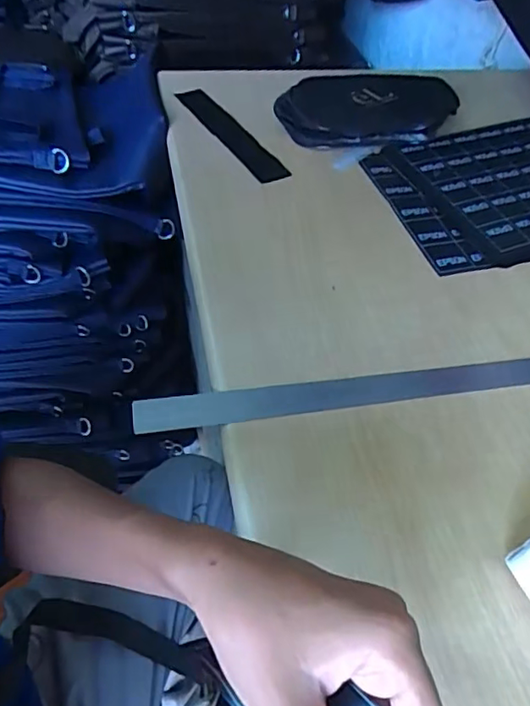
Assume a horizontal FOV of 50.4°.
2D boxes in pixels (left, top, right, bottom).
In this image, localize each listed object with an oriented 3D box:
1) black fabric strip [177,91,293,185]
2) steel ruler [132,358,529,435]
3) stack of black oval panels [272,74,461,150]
[{"bbox_3d":[-0.041,-0.263,0.675,0.046,0.006,0.219,-20,55,-24],"label":"black fabric strip"},{"bbox_3d":[0.204,0.018,0.478,0.614,0.007,0.029,-6,54,-11],"label":"steel ruler"},{"bbox_3d":[0.122,-0.314,0.708,0.216,0.044,0.147,-4,52,-10],"label":"stack of black oval panels"}]

